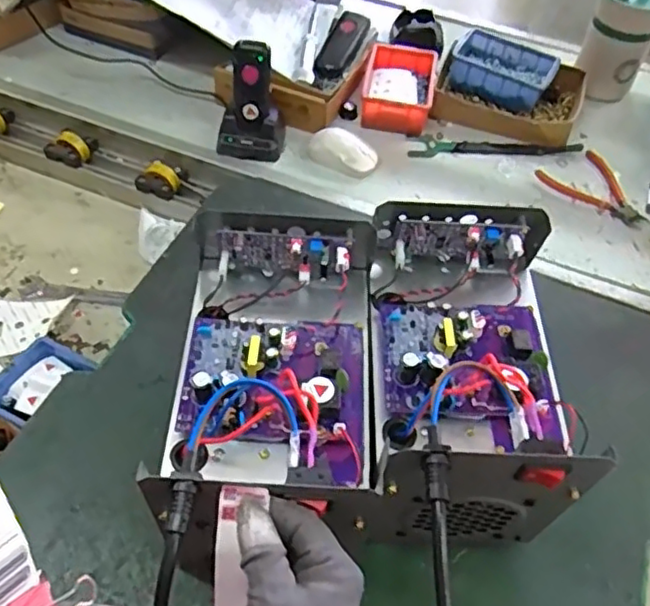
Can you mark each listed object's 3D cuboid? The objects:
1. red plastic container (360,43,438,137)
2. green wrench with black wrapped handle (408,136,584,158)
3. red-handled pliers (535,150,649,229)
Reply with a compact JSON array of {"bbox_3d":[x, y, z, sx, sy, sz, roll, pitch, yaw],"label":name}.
[{"bbox_3d":[0.109,-0.316,0.945,0.102,0.044,0.154,10,53,4],"label":"red plastic container"},{"bbox_3d":[0.243,-0.226,0.913,0.245,0.006,0.041,-1,53,-4],"label":"green wrench with black wrapped handle"},{"bbox_3d":[0.366,-0.146,0.855,0.106,0.009,0.140,-21,57,-18],"label":"red-handled pliers"}]

